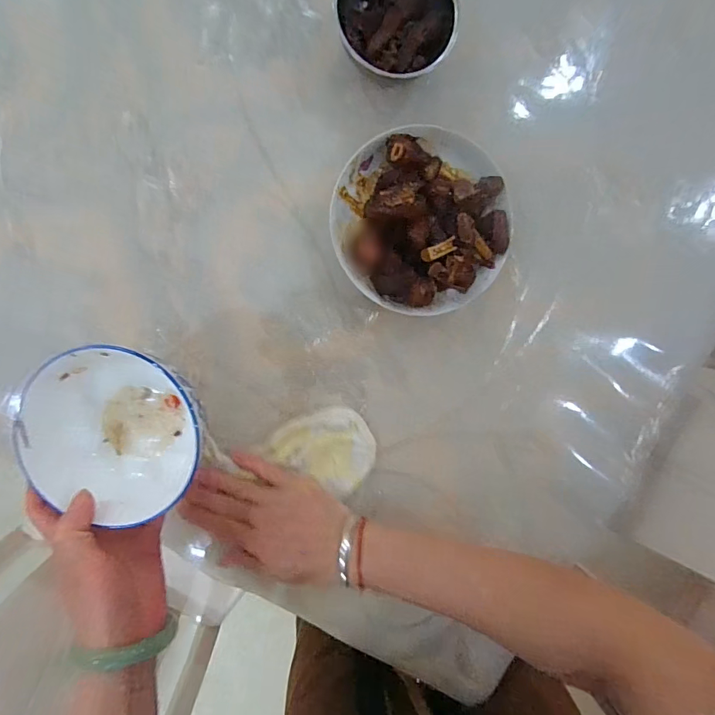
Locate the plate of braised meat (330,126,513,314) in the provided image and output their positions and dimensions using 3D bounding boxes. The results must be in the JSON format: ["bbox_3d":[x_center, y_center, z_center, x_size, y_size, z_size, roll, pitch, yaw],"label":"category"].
[{"bbox_3d":[0.062,-0.126,0.393,0.162,0.053,0.161,0,94,-7],"label":"plate of braised meat"}]

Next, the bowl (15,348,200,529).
[{"bbox_3d":[-0.174,0.055,0.319,0.120,0.067,0.110,0,94,-7],"label":"bowl"}]

